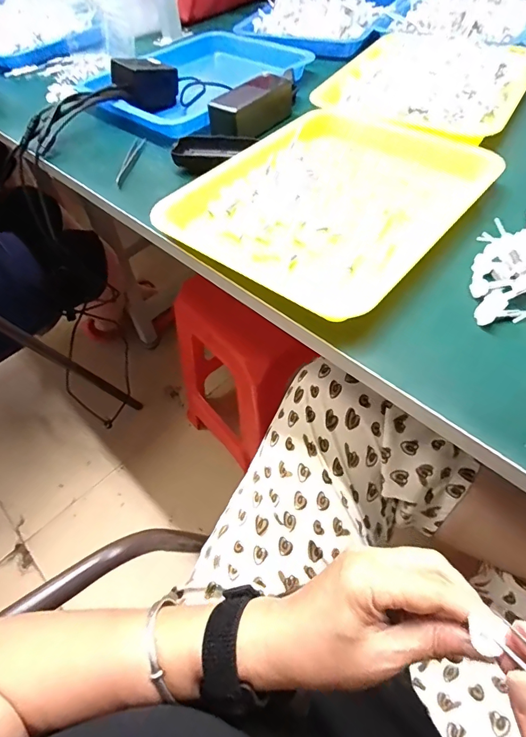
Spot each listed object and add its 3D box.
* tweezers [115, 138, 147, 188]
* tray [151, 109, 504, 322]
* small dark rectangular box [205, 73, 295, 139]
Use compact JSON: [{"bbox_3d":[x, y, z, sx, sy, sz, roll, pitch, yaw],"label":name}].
[{"bbox_3d":[-0.178,-0.281,0.572,0.015,0.008,0.123,0,53,4],"label":"tweezers"},{"bbox_3d":[0.080,-0.199,0.472,0.257,0.026,0.321,32,62,24],"label":"tray"},{"bbox_3d":[-0.014,-0.368,0.599,0.054,0.047,0.140,32,62,25],"label":"small dark rectangular box"}]

